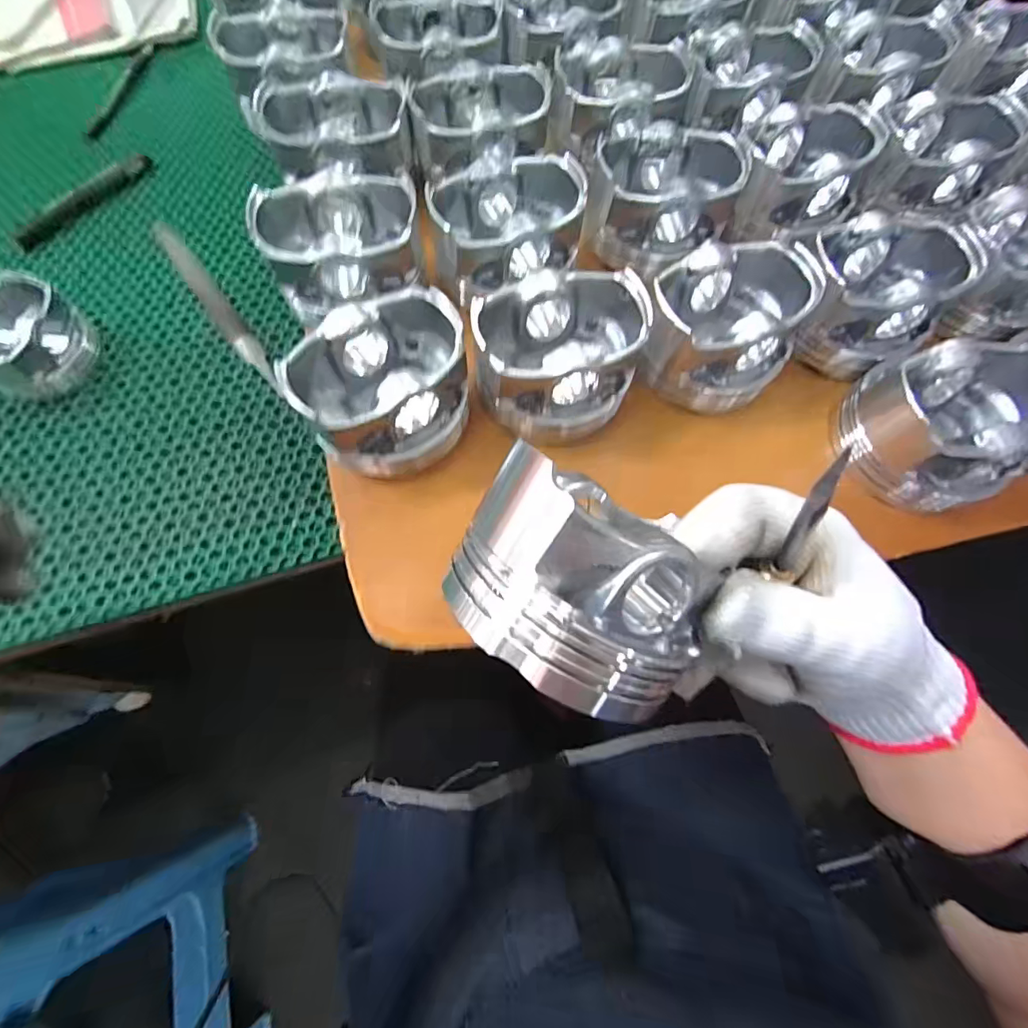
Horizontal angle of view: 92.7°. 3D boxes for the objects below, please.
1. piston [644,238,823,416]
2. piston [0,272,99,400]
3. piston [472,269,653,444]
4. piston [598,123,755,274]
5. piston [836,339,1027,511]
[{"bbox_3d":[0.107,-0.098,0.259,0.077,0.053,0.075,15,70,6],"label":"piston"},{"bbox_3d":[-0.383,-0.139,0.385,0.087,0.054,0.085,34,73,12],"label":"piston"},{"bbox_3d":[0.022,-0.077,0.247,0.082,0.053,0.071,-6,69,-2],"label":"piston"},{"bbox_3d":[0.087,-0.178,0.283,0.078,0.050,0.078,0,69,0],"label":"piston"},{"bbox_3d":[0.209,-0.042,0.239,0.084,0.053,0.065,-1,69,-1],"label":"piston"}]

